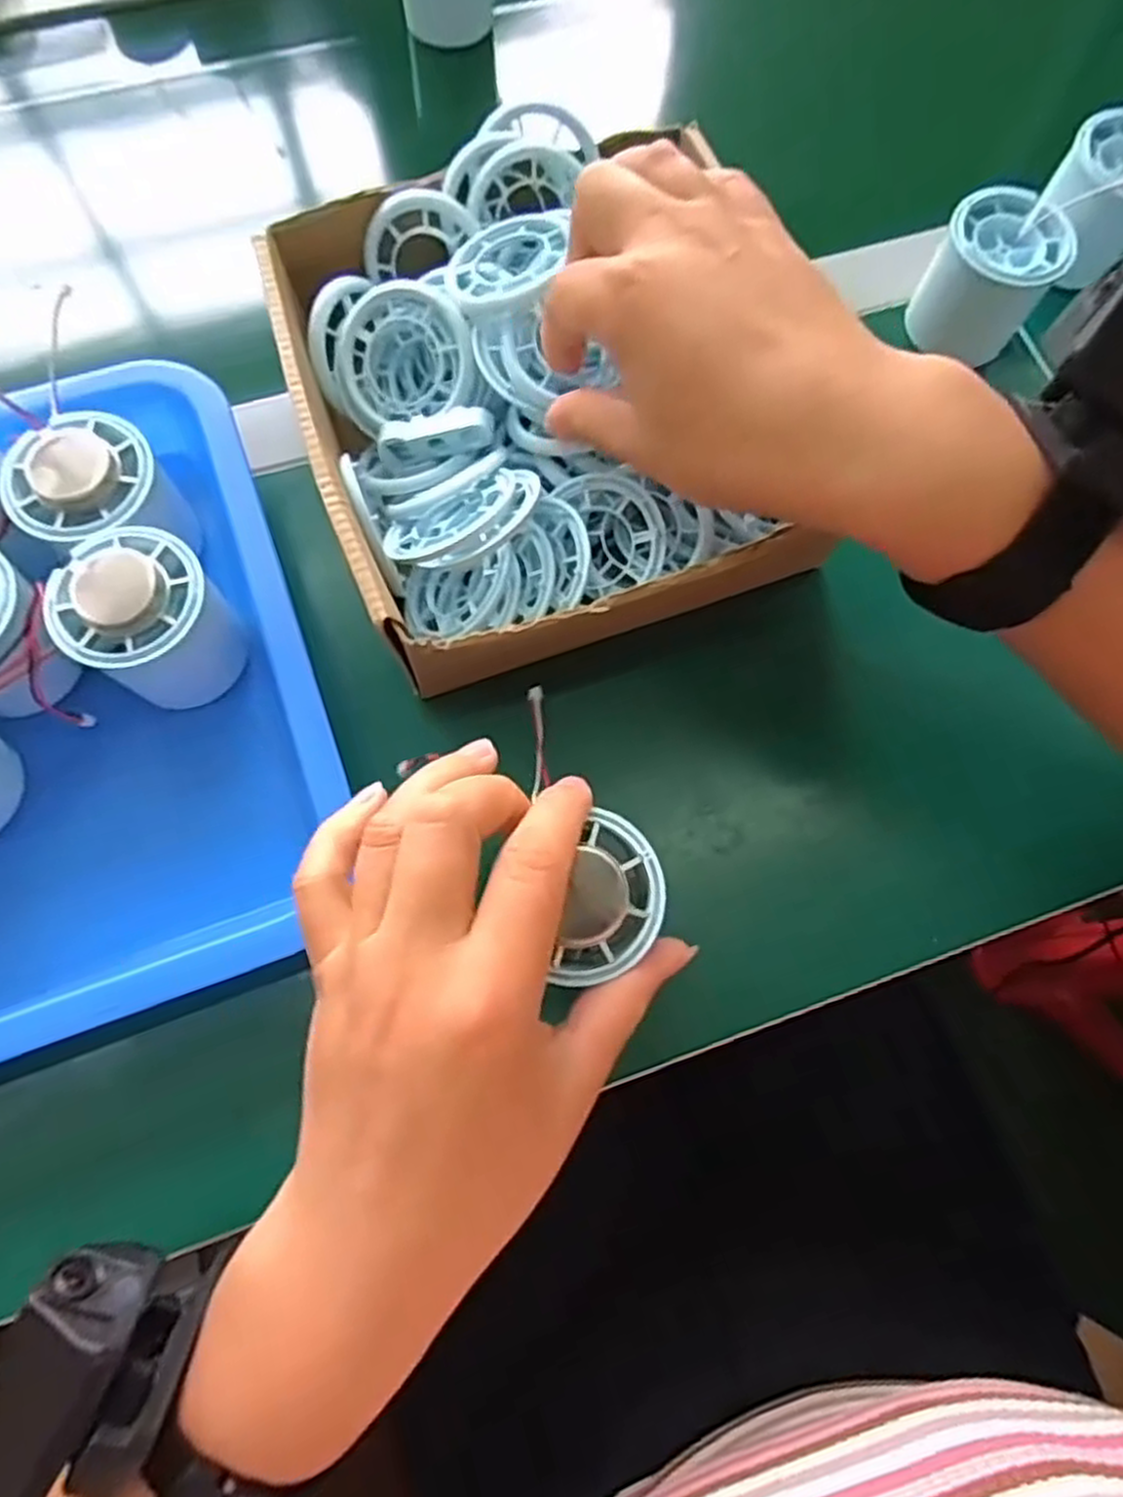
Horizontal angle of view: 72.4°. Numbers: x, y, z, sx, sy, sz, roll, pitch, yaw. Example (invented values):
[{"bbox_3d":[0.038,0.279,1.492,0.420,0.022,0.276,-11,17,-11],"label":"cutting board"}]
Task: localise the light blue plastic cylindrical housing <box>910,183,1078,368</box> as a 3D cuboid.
[{"bbox_3d":[0.199,-0.220,0.360,0.052,0.047,0.053,0,73,-1],"label":"light blue plastic cylindrical housing"}]

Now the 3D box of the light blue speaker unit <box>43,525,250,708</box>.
[{"bbox_3d":[-0.157,-0.049,0.297,0.051,0.059,0.054,39,77,10],"label":"light blue speaker unit"}]

